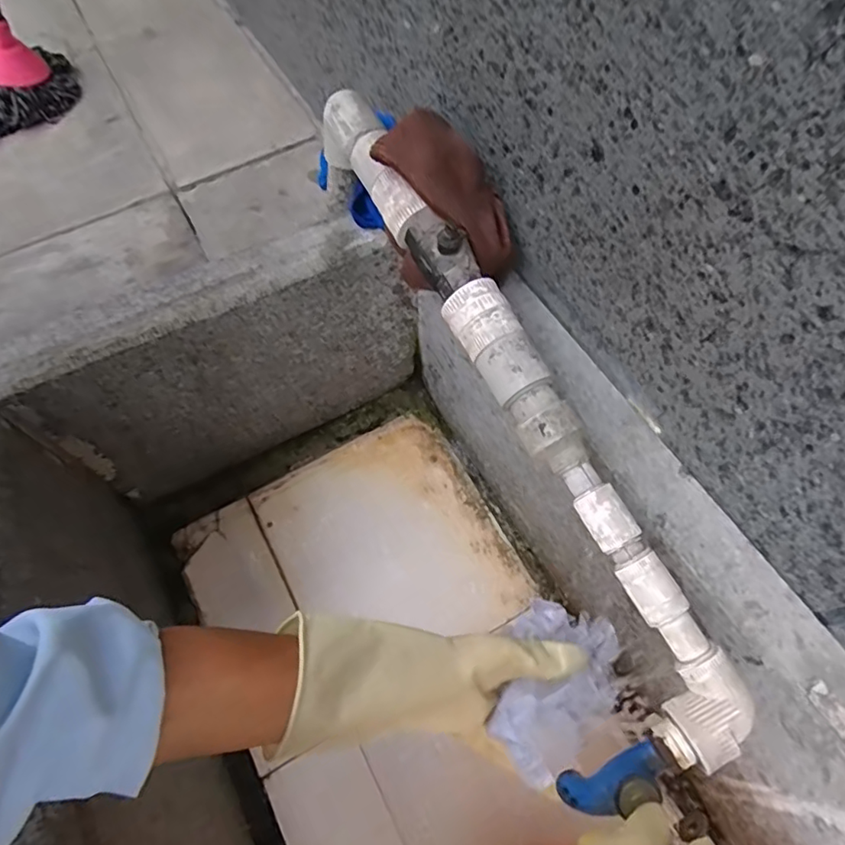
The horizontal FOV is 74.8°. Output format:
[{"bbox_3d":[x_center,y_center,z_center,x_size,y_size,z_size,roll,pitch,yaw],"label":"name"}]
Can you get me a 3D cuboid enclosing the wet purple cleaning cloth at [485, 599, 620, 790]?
[{"bbox_3d":[0.106,0.205,0.451,0.135,0.049,0.094,-39,69,-17],"label":"wet purple cleaning cloth"}]

